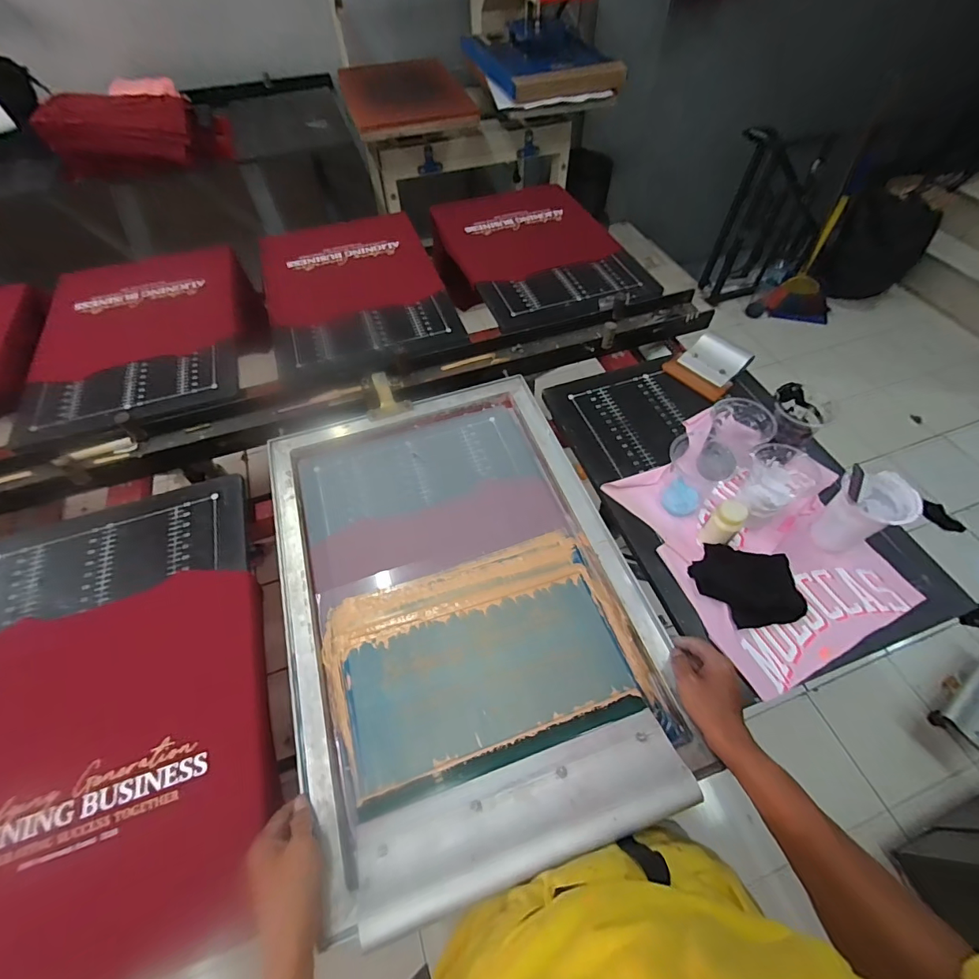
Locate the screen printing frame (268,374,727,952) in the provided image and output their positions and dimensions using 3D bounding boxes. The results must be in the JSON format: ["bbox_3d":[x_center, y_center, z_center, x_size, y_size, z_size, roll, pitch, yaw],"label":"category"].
[{"bbox_3d":[-0.049,0.123,0.640,0.455,0.042,0.643,-16,59,-9],"label":"screen printing frame"}]

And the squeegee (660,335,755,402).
[{"bbox_3d":[0.418,-0.240,0.861,0.099,0.053,0.126,-35,64,-19],"label":"squeegee"}]

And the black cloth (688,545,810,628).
[{"bbox_3d":[0.364,0.137,0.635,0.142,0.013,0.111,8,58,6],"label":"black cloth"}]

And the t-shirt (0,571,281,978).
[{"bbox_3d":[-0.482,0.344,0.543,0.401,0.044,0.436,-17,59,-10],"label":"t-shirt"}]

